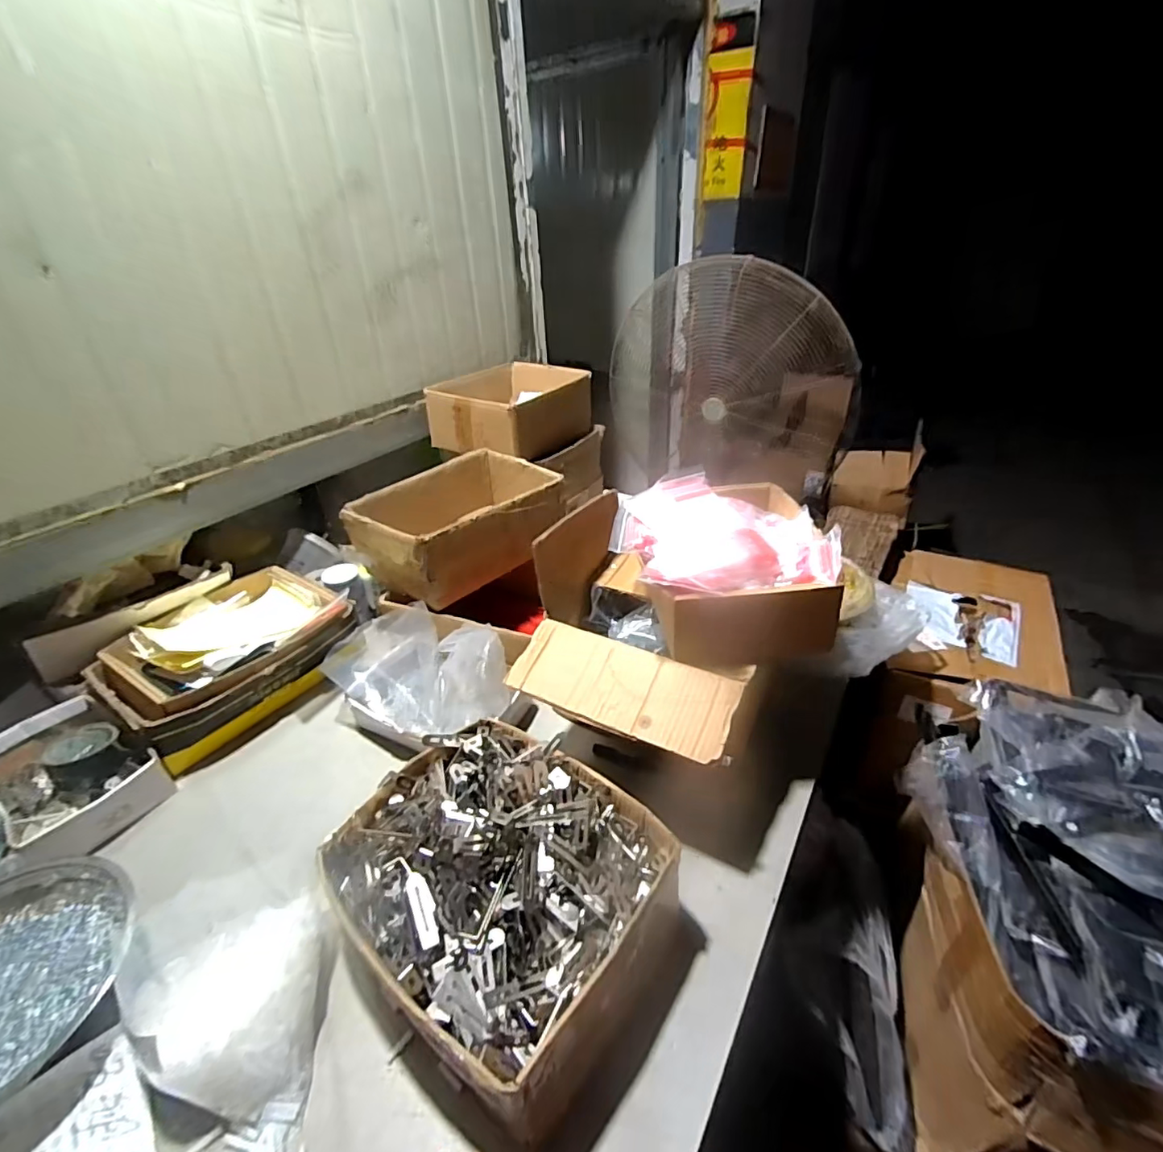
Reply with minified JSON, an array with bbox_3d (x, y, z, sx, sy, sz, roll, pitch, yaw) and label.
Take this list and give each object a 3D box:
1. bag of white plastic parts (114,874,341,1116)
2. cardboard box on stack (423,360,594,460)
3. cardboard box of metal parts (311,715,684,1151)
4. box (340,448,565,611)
[{"bbox_3d":[-0.349,0.399,0.552,0.171,0.088,0.206,-5,33,-5],"label":"bag of white plastic parts"},{"bbox_3d":[-0.145,-0.386,1.279,0.231,0.131,0.354,16,37,25],"label":"cardboard box on stack"},{"bbox_3d":[-0.087,0.331,0.602,0.334,0.133,0.283,21,40,31],"label":"cardboard box of metal parts"},{"bbox_3d":[-0.222,-0.100,1.036,0.239,0.135,0.349,27,43,36],"label":"box"}]

